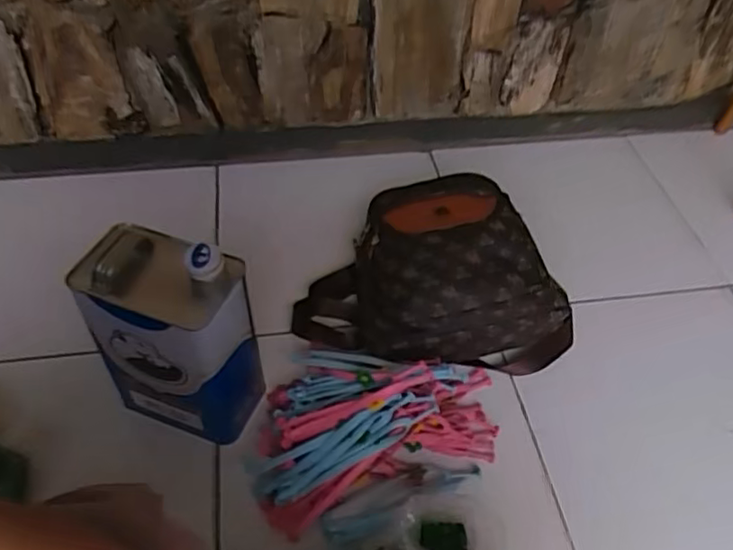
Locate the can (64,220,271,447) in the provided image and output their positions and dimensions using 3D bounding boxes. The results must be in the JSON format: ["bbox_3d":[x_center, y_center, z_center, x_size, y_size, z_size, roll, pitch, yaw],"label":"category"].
[{"bbox_3d":[-0.220,0.072,0.742,0.169,0.248,0.106,17,50,12],"label":"can"}]

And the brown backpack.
[{"bbox_3d":[0.090,-0.010,0.900,0.381,0.155,0.264,-1,48,-4],"label":"brown backpack"}]

